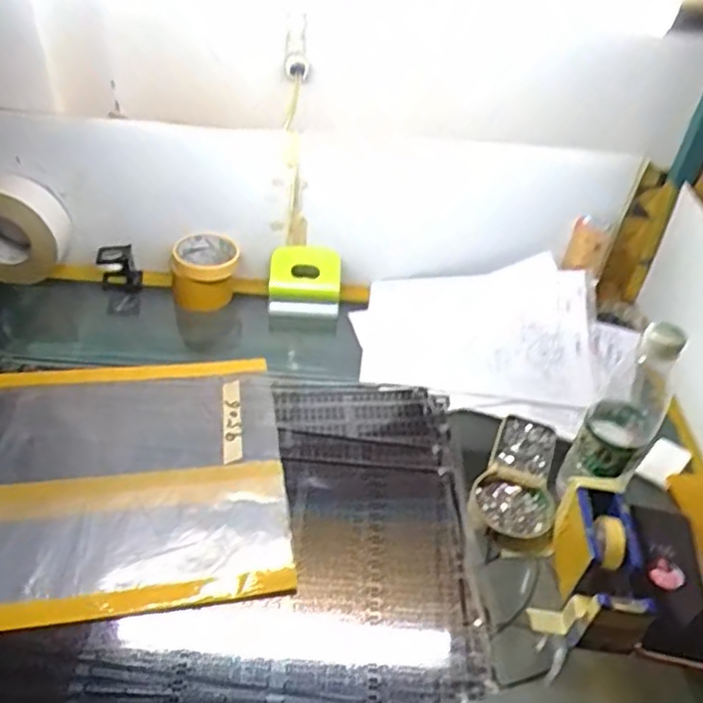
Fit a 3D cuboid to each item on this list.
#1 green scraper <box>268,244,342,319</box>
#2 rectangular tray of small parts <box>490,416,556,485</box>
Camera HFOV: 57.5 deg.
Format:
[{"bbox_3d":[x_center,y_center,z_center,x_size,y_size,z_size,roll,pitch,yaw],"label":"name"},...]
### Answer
[{"bbox_3d":[-0.066,-0.093,0.897,0.097,0.111,0.034,-2,40,-6],"label":"green scraper"},{"bbox_3d":[0.194,0.108,0.718,0.060,0.014,0.092,17,42,16],"label":"rectangular tray of small parts"}]

